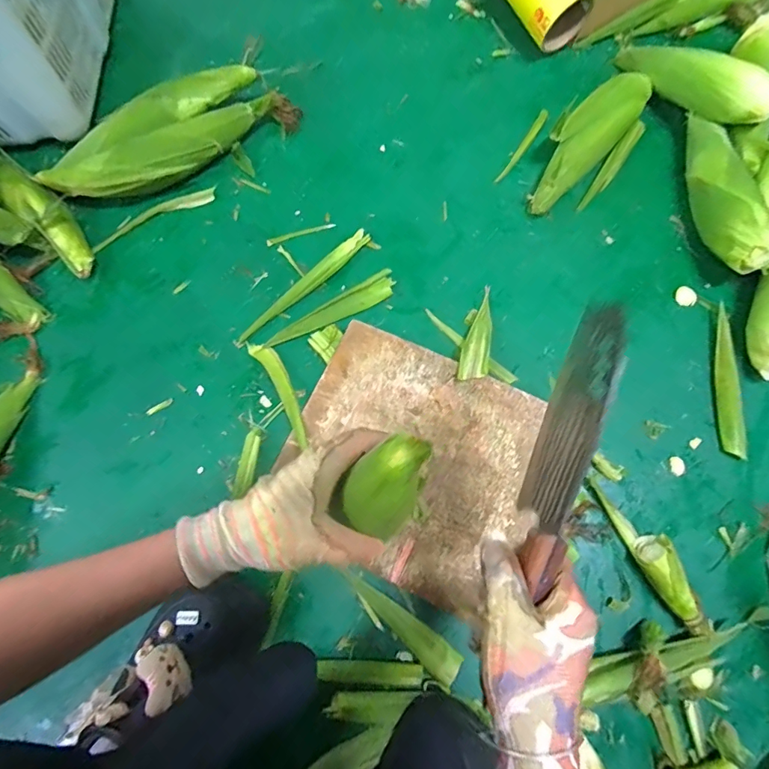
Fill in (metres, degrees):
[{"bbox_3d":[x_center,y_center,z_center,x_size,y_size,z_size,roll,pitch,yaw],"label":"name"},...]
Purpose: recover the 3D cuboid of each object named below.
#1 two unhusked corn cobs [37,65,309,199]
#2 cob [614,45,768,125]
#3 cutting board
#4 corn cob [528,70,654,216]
[{"bbox_3d":[-0.298,-0.351,0.636,0.355,0.075,0.110,-33,75,-8],"label":"two unhusked corn cobs"},{"bbox_3d":[0.432,-0.433,0.625,0.047,0.054,0.231,-36,60,-9],"label":"cob"},{"bbox_3d":[0.027,0.085,0.521,0.263,0.027,0.251,23,75,9],"label":"cutting board"},{"bbox_3d":[0.284,-0.342,0.620,0.067,0.068,0.250,39,78,12],"label":"corn cob"}]

